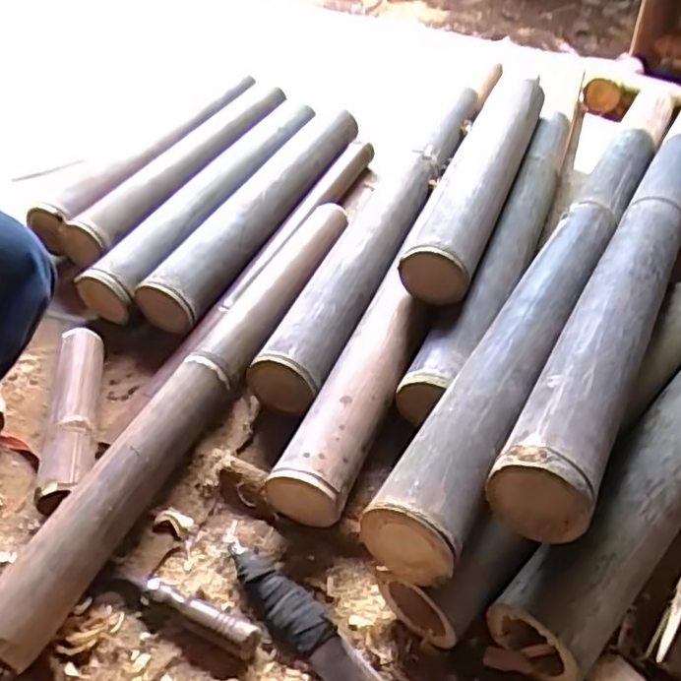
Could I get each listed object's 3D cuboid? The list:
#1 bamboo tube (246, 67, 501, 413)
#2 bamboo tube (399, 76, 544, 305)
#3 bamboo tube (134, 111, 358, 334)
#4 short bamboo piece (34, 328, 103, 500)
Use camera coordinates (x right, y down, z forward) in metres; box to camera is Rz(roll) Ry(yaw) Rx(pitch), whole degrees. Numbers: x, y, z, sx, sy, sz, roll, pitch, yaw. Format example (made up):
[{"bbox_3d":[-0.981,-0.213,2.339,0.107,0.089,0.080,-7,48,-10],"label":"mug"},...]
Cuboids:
[{"bbox_3d":[0.086,-0.195,0.930,0.102,0.071,0.774,16,45,19],"label":"bamboo tube"},{"bbox_3d":[0.197,-0.228,0.890,0.096,0.094,0.516,12,44,16],"label":"bamboo tube"},{"bbox_3d":[-0.106,-0.198,0.947,0.078,0.077,0.531,19,47,23],"label":"bamboo tube"},{"bbox_3d":[-0.286,0.076,0.681,0.054,0.056,0.227,-9,42,-6],"label":"short bamboo piece"}]

